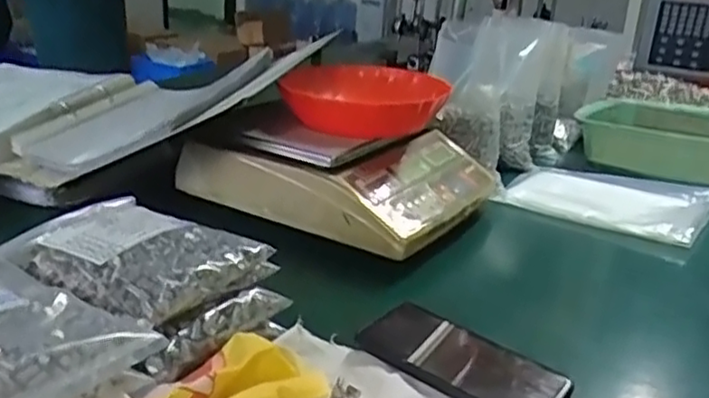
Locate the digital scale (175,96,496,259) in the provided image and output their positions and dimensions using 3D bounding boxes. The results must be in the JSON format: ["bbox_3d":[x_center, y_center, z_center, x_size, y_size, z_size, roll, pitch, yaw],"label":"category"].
[{"bbox_3d":[-0.012,-0.042,0.851,0.320,0.088,0.258,15,24,26],"label":"digital scale"}]

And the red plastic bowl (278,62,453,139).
[{"bbox_3d":[0.014,-0.119,0.852,0.180,0.081,0.168,3,22,-1],"label":"red plastic bowl"}]

